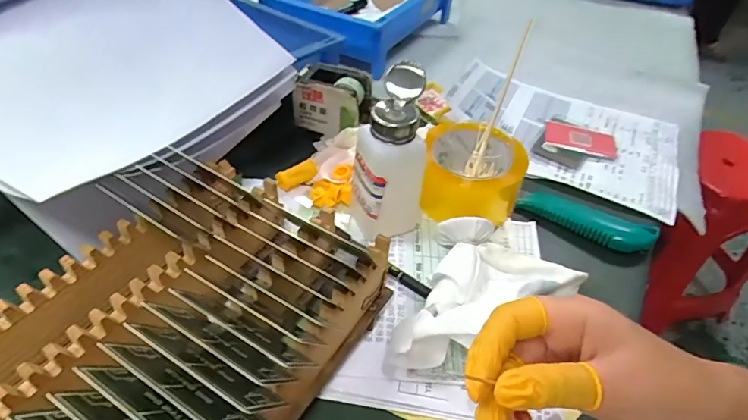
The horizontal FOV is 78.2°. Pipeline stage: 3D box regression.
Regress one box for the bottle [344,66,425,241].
[{"bbox_3d":[0.014,-0.046,0.405,0.061,0.153,0.047,-17,48,-23],"label":"bottle"}]

